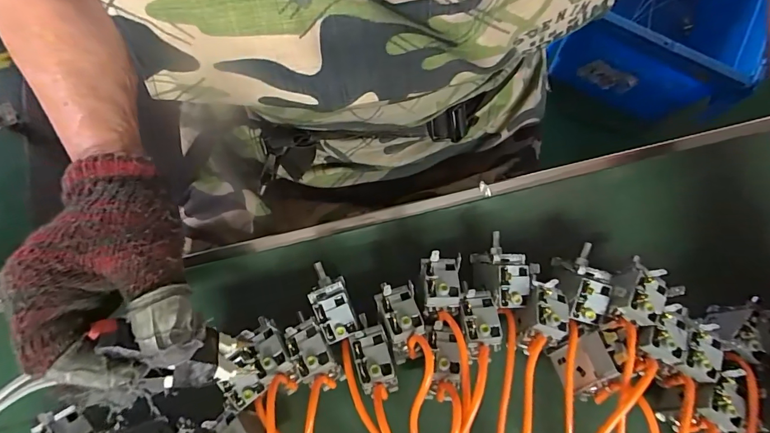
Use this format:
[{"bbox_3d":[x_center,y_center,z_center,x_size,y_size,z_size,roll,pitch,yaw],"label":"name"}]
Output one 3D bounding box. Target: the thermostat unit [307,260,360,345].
[{"bbox_3d":[-0.038,0.059,0.295,0.026,0.021,0.055,-18,79,-5],"label":"thermostat unit"}]

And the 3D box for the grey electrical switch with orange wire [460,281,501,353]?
[{"bbox_3d":[0.064,0.068,0.280,0.024,0.015,0.042,-1,78,-1],"label":"grey electrical switch with orange wire"}]

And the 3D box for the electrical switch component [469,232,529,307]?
[{"bbox_3d":[0.085,0.040,0.310,0.031,0.040,0.054,-5,78,-2],"label":"electrical switch component"}]

